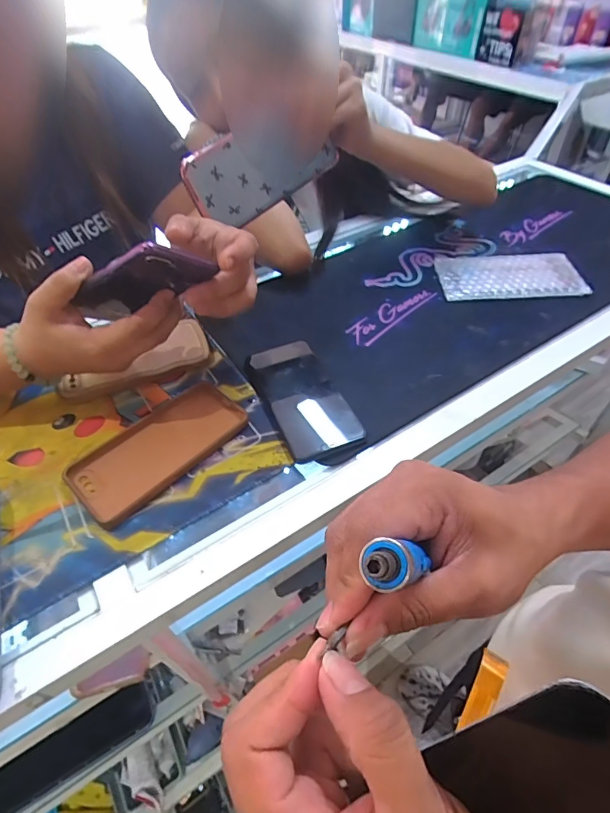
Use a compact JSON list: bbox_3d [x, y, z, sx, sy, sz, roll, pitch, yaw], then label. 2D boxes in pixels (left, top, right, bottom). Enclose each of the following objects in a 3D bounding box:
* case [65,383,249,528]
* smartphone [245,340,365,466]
[{"bbox_3d":[-0.133,0.036,0.399,0.080,0.010,0.155,35,58,28],"label":"case"},{"bbox_3d":[-0.004,-0.010,0.438,0.071,0.013,0.160,-20,51,-15],"label":"smartphone"}]

